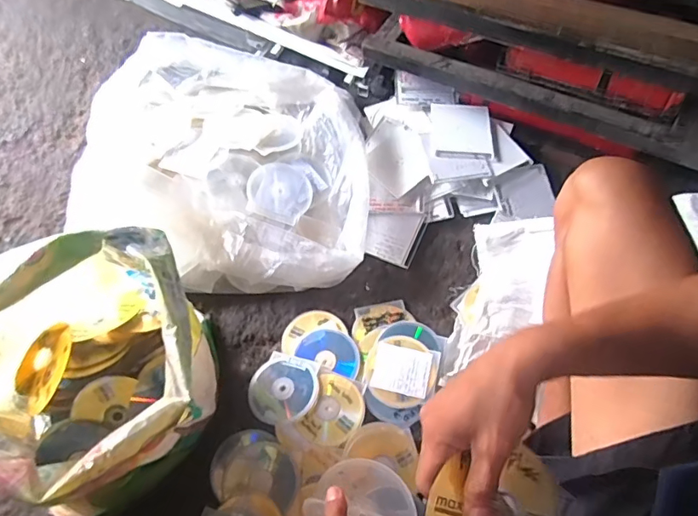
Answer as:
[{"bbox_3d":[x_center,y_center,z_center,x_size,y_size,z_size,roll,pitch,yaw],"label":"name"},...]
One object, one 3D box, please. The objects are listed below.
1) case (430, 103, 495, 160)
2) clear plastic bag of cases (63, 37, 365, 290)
[{"bbox_3d":[0.244,-0.274,1.056,0.126,0.017,0.156,2,59,1],"label":"case"},{"bbox_3d":[-0.238,-0.191,0.969,0.545,0.173,0.483,2,59,1],"label":"clear plastic bag of cases"}]

